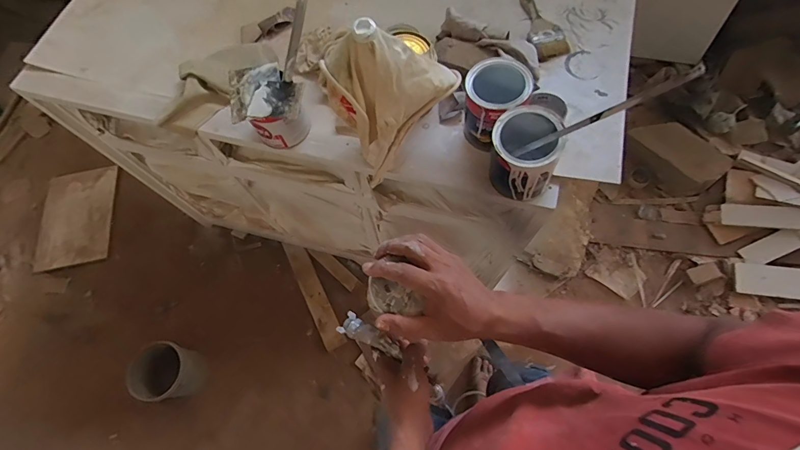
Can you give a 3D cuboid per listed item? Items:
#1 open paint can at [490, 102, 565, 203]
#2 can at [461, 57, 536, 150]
[{"bbox_3d":[0.200,-0.114,0.646,0.102,0.135,0.100,-1,67,3],"label":"open paint can"},{"bbox_3d":[0.166,-0.210,0.697,0.106,0.126,0.122,21,69,11],"label":"can"}]

